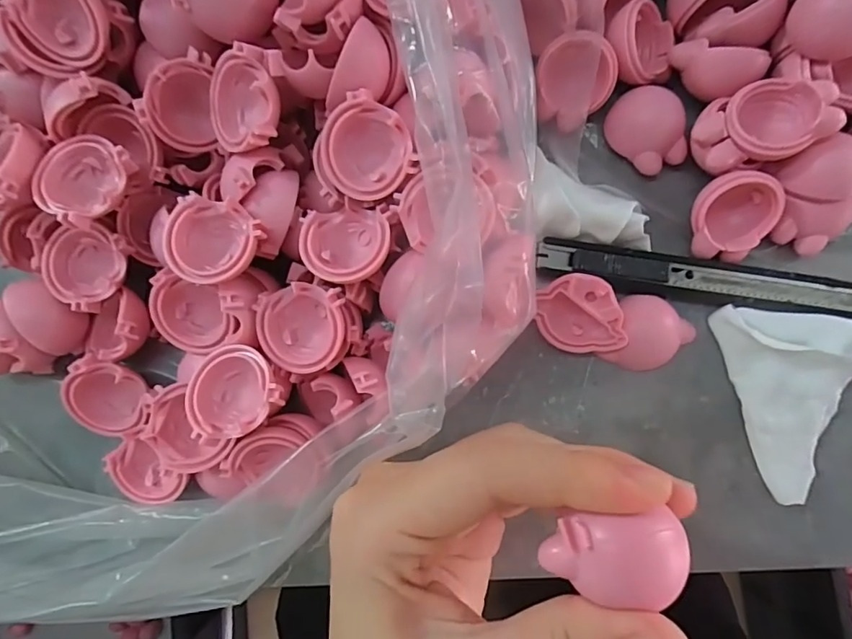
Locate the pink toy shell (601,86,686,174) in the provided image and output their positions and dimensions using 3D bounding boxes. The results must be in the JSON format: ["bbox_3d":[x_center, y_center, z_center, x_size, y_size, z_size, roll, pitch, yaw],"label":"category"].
[{"bbox_3d":[0.087,-0.074,0.191,0.025,0.009,0.033,-44,87,-2],"label":"pink toy shell"}]

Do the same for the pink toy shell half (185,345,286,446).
[{"bbox_3d":[-0.063,0.024,0.161,0.029,0.013,0.029,-4,76,18],"label":"pink toy shell half"}]

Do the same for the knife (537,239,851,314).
[{"bbox_3d":[0.109,-0.015,0.185,0.133,0.005,0.011,9,84,2],"label":"knife"}]

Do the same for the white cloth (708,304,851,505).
[{"bbox_3d":[0.140,0.026,0.177,0.046,0.013,0.070,-15,84,-1],"label":"white cloth"}]

